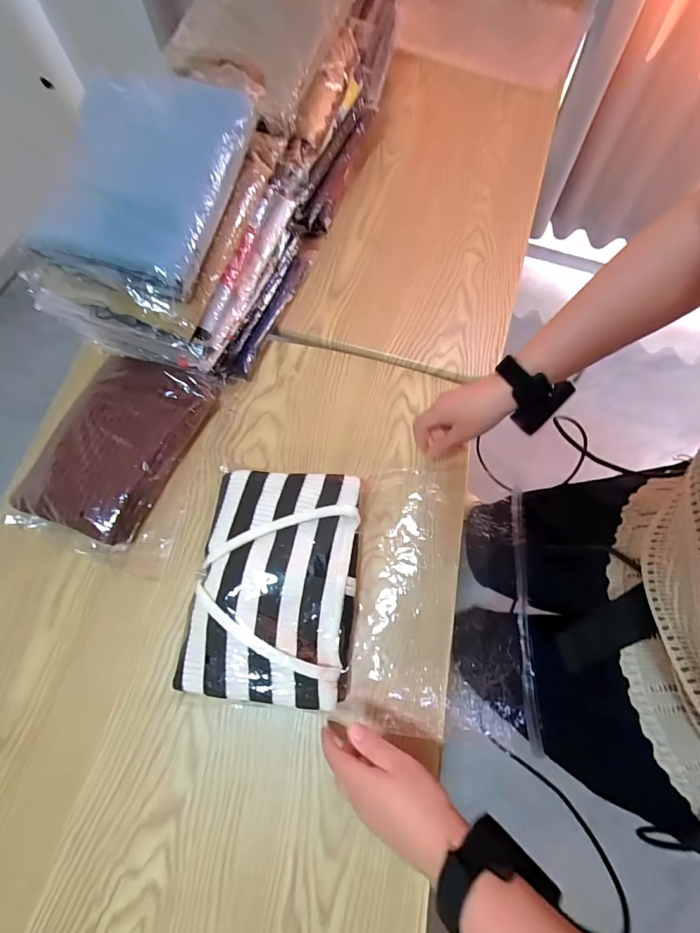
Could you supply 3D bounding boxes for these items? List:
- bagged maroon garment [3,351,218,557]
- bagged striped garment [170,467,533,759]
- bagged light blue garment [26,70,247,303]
[{"bbox_3d":[-0.294,-0.021,0.506,0.177,0.058,0.249,16,71,7],"label":"bagged maroon garment"},{"bbox_3d":[0.021,0.131,0.438,0.360,0.062,0.264,7,70,4],"label":"bagged striped garment"},{"bbox_3d":[-0.214,-0.307,0.411,0.174,0.033,0.222,23,85,0],"label":"bagged light blue garment"}]

